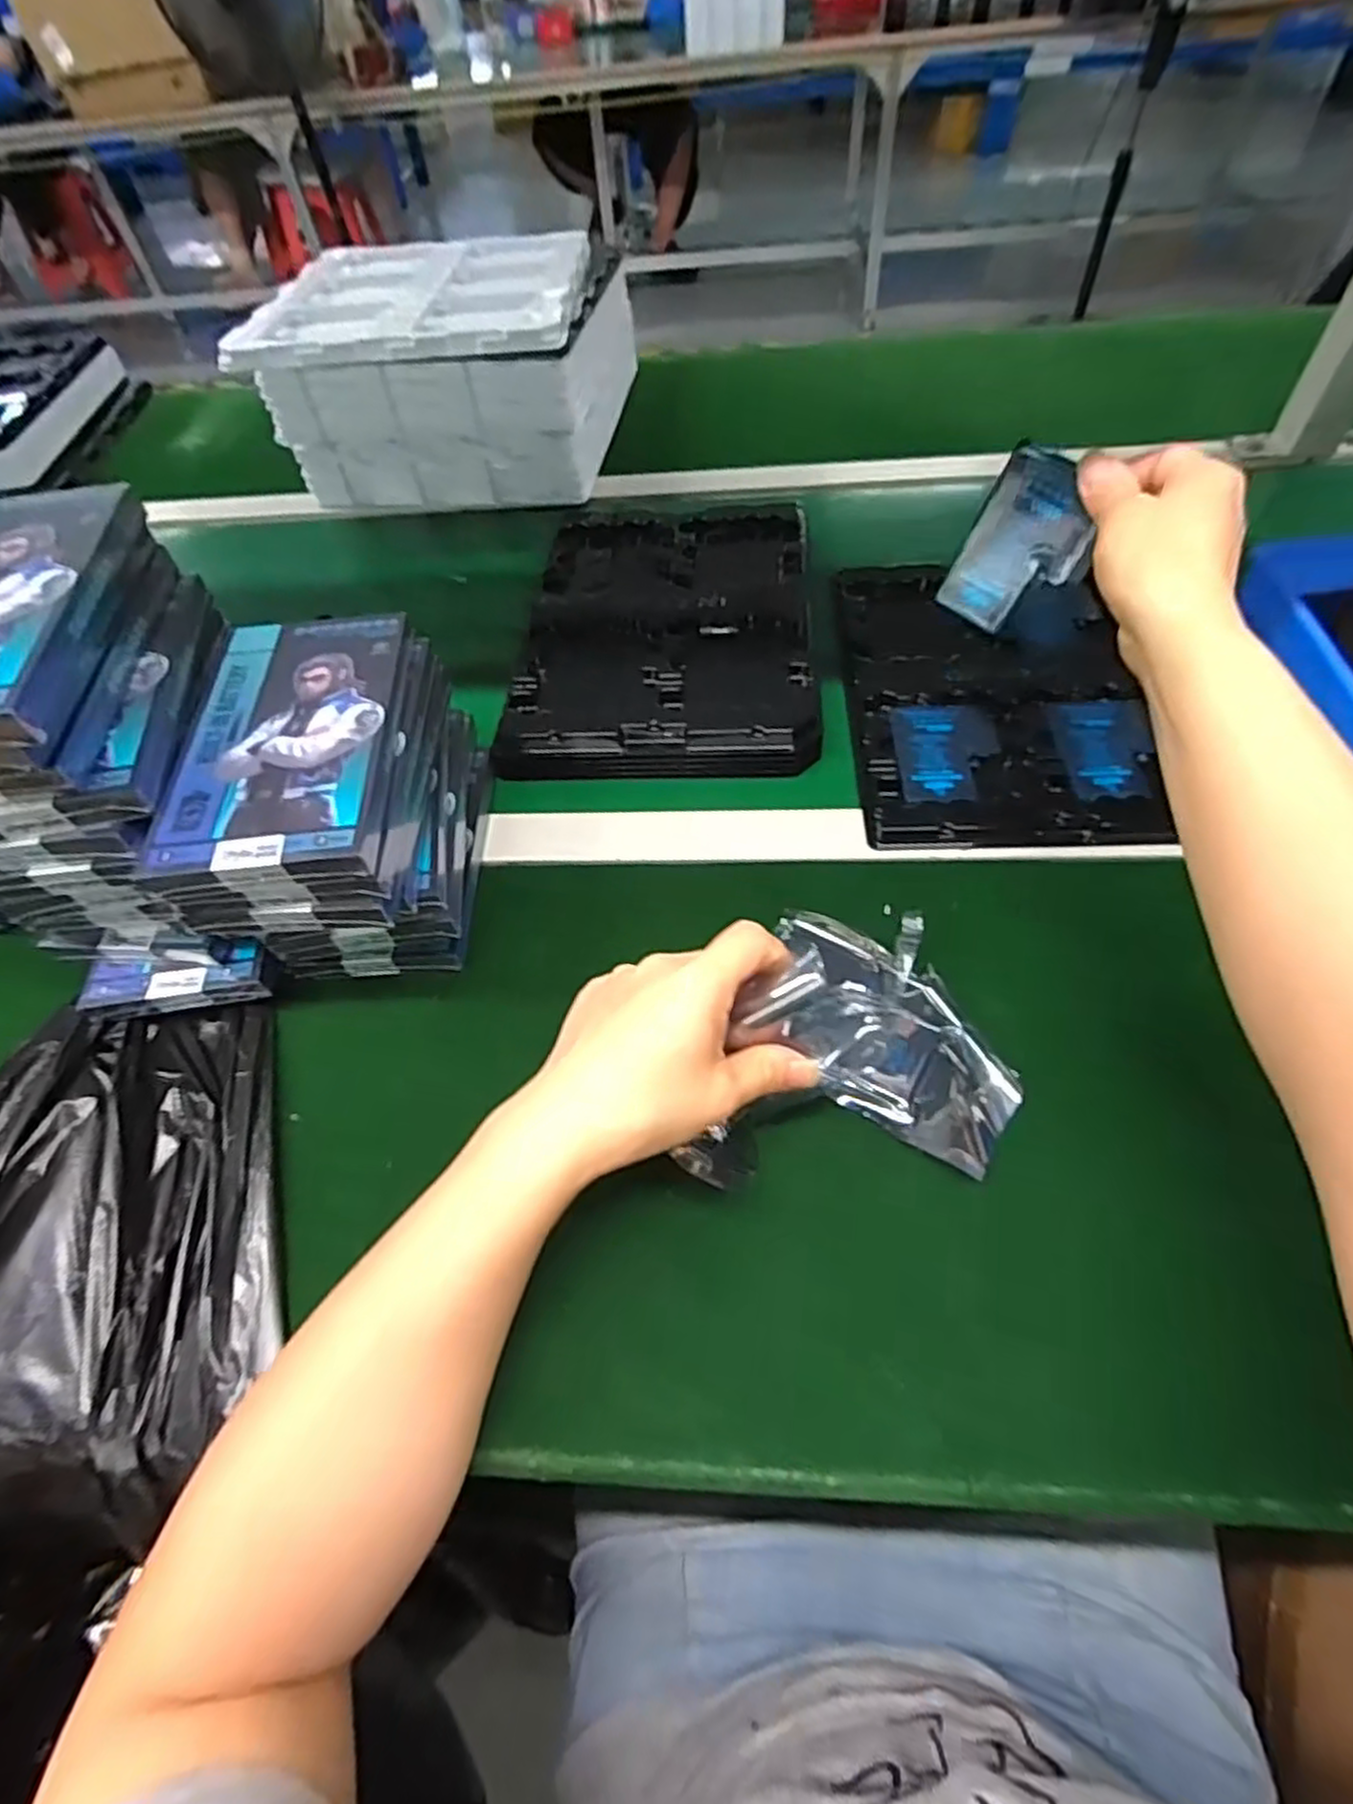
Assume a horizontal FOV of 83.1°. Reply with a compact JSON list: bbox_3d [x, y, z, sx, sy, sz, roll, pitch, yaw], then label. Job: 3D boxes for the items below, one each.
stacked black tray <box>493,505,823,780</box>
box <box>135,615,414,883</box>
[{"bbox_3d":[-0.006,-0.211,0.581,0.214,0.034,0.280,1,54,4],"label":"stacked black tray"},{"bbox_3d":[-0.185,-0.080,0.368,0.096,0.015,0.165,-5,54,-1],"label":"box"}]

